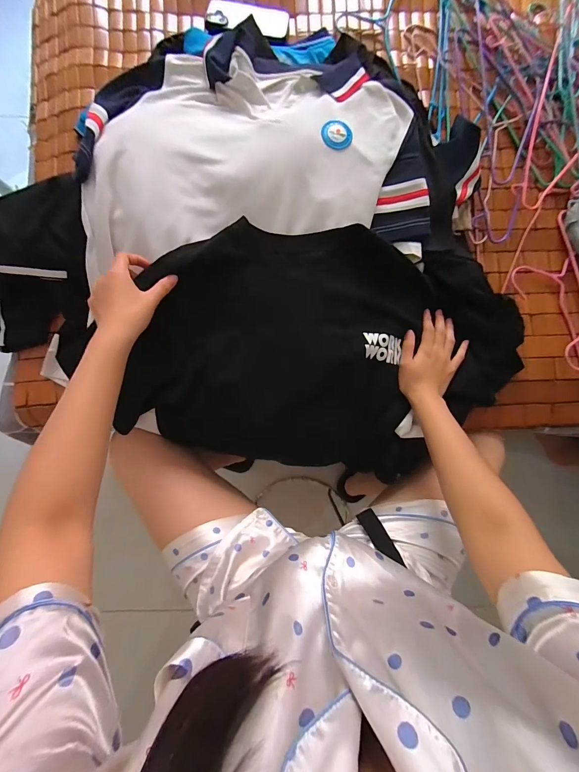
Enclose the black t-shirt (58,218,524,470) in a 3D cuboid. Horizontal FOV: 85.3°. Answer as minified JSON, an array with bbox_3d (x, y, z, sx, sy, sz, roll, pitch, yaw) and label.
[{"bbox_3d":[0.067,-0.051,0.495,0.601,0.085,0.349,5,86,-2],"label":"black t-shirt"}]

